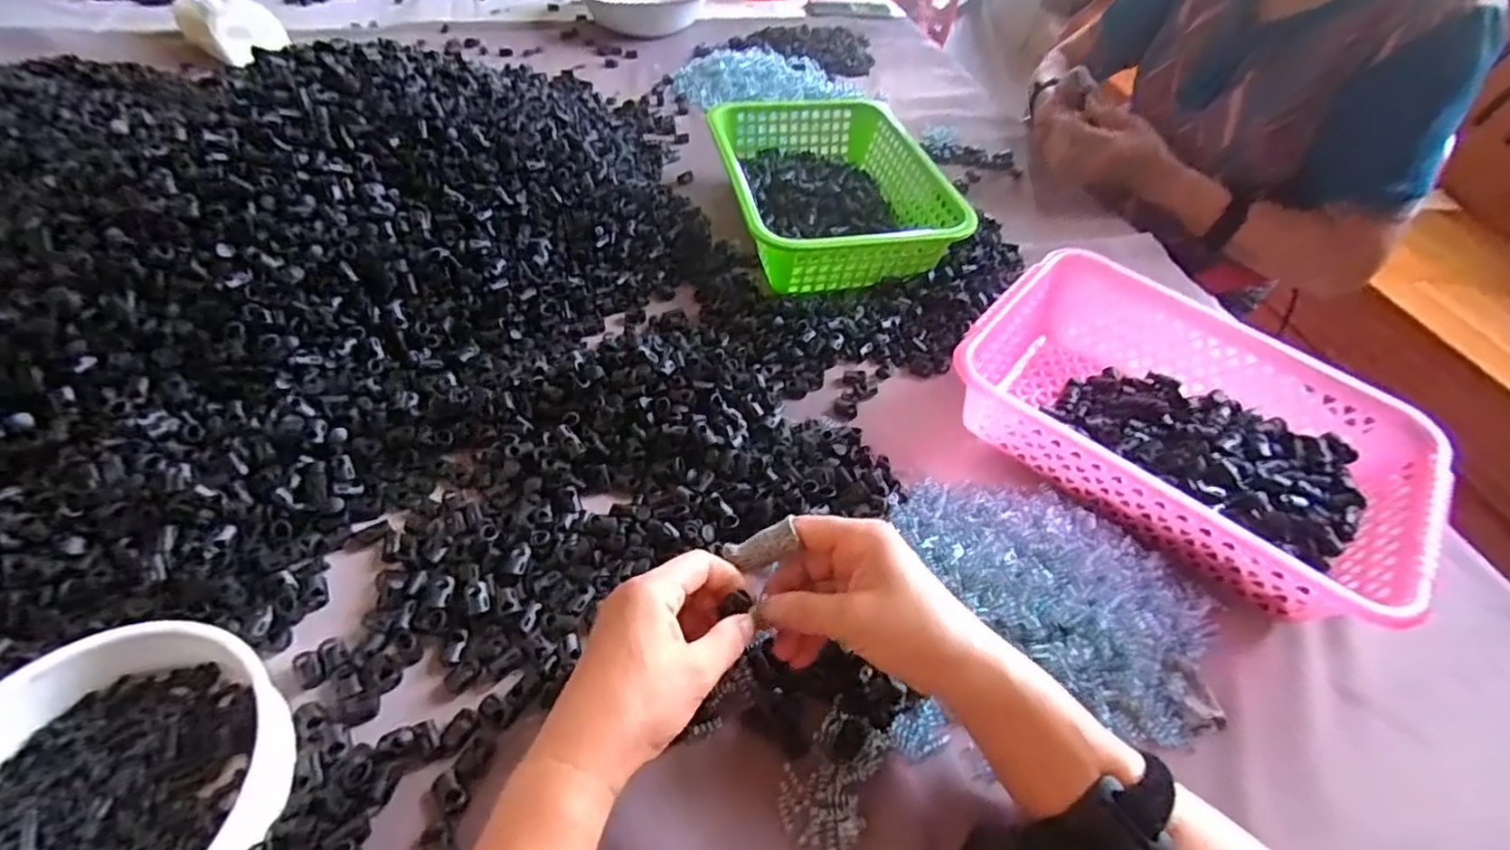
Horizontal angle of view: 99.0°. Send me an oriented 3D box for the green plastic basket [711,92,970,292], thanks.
[{"bbox_3d":[0.073,-0.262,0.715,0.217,0.077,0.291,-7,49,-11],"label":"green plastic basket"}]

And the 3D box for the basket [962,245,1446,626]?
[{"bbox_3d":[0.325,0.000,0.500,0.301,0.087,0.221,36,55,24],"label":"basket"}]

